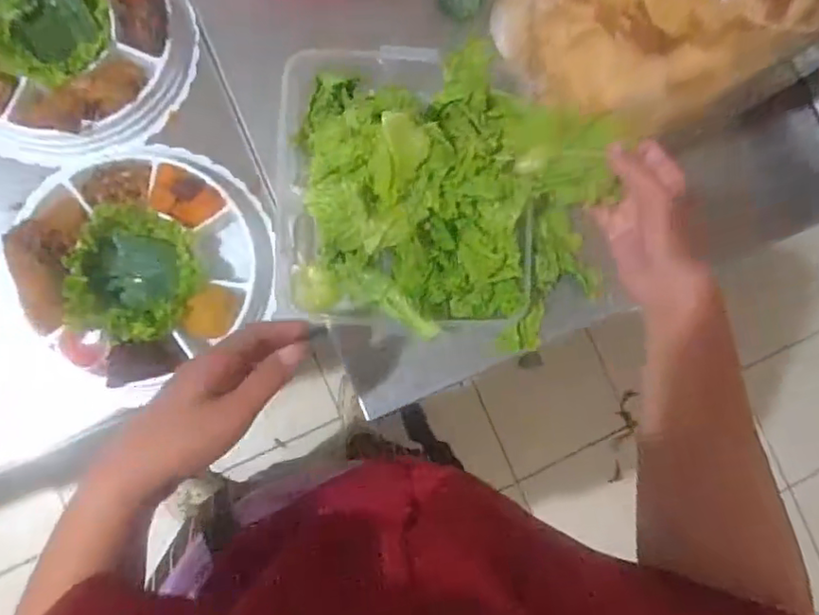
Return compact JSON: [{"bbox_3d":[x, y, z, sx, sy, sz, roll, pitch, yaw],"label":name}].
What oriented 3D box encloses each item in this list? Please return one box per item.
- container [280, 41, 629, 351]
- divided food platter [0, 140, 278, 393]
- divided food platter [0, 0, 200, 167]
[{"bbox_3d":[0.020,-0.096,0.492,0.249,0.130,0.239,1,86,-7],"label":"container"},{"bbox_3d":[-0.226,-0.047,0.510,0.197,0.057,0.191,0,86,-7],"label":"divided food platter"},{"bbox_3d":[-0.306,-0.235,0.519,0.208,0.042,0.208,0,86,-7],"label":"divided food platter"}]

